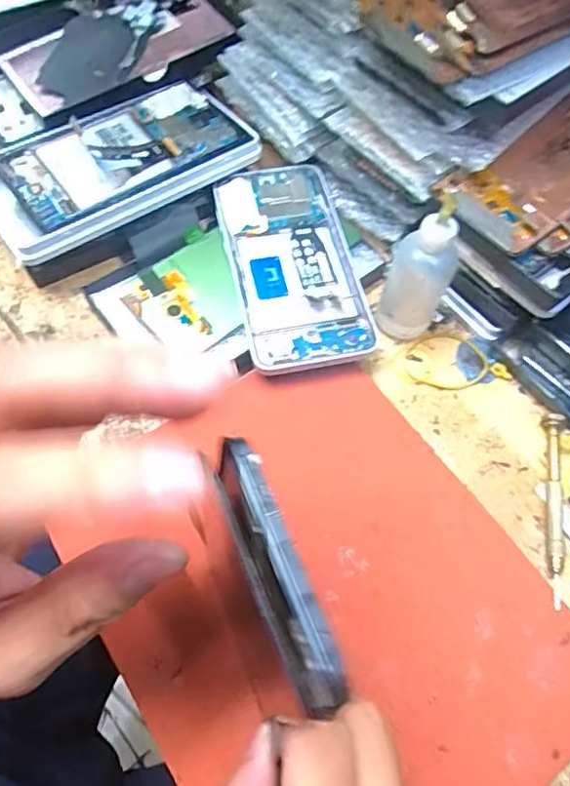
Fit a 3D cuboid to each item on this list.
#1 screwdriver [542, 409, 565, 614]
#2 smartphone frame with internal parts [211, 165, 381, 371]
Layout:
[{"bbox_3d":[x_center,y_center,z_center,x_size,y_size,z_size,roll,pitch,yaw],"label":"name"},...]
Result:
[{"bbox_3d":[0.152,0.062,0.313,0.011,0.009,0.110,10,64,4],"label":"screwdriver"},{"bbox_3d":[0.005,-0.085,0.366,0.078,0.014,0.154,-11,64,-7],"label":"smartphone frame with internal parts"}]

